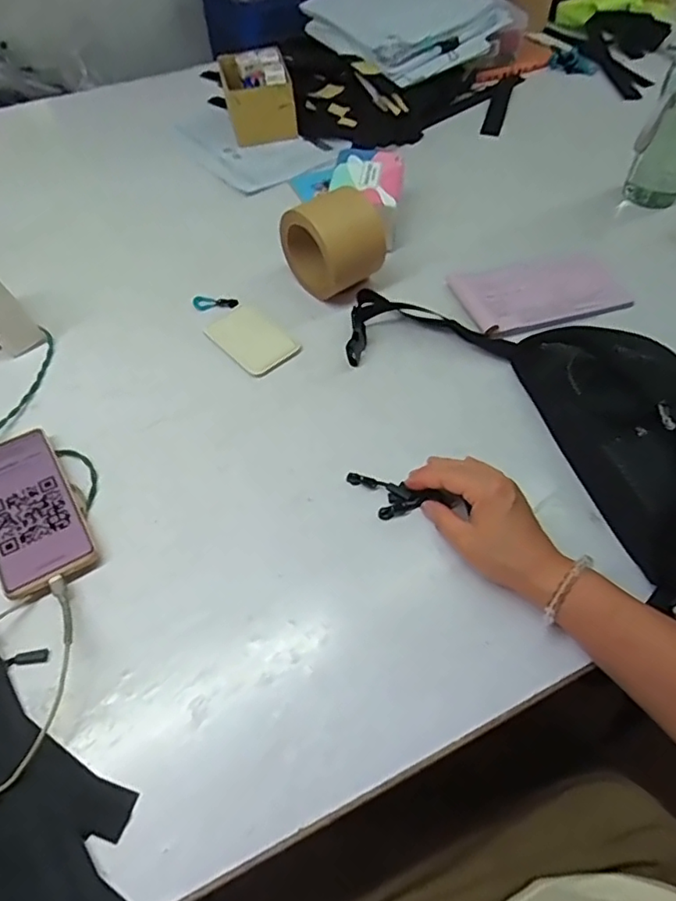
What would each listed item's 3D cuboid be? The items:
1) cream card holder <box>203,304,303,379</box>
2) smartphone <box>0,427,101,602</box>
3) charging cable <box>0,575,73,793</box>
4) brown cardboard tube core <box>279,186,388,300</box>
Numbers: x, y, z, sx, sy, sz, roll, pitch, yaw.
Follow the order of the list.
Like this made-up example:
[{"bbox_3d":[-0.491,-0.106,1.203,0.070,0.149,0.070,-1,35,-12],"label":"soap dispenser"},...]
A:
[{"bbox_3d":[-0.098,-0.128,0.660,0.070,0.005,0.106,-38,64,-24],"label":"cream card holder"},{"bbox_3d":[-0.280,0.053,0.528,0.078,0.017,0.169,-29,60,-19],"label":"smartphone"},{"bbox_3d":[-0.249,0.166,0.432,0.096,0.035,0.161,12,56,8],"label":"charging cable"},{"bbox_3d":[-0.005,-0.240,0.681,0.075,0.114,0.112,-34,62,-22],"label":"brown cardboard tube core"}]

